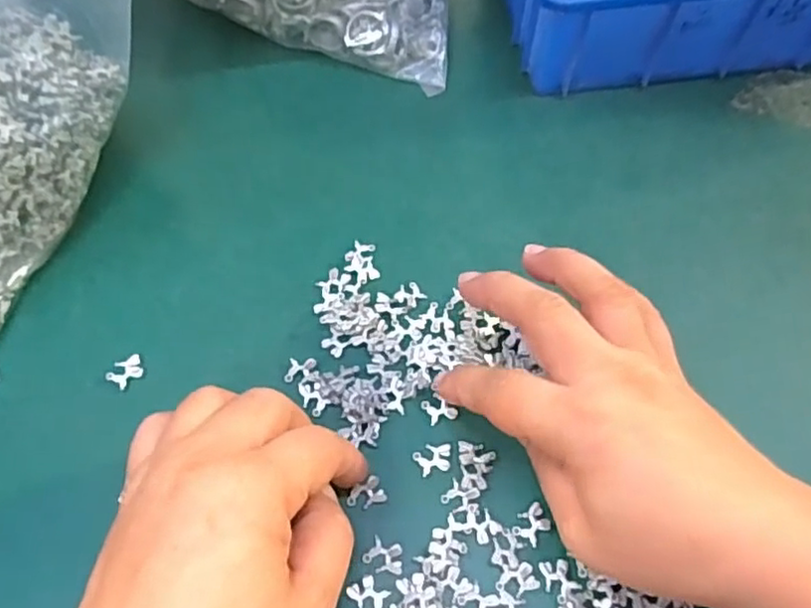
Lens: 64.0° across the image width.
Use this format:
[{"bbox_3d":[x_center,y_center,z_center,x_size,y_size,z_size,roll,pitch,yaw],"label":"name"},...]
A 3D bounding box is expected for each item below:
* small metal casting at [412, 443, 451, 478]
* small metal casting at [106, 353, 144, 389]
[{"bbox_3d":[0.012,0.065,0.274,0.016,0.004,0.012,-15,63,-8],"label":"small metal casting"},{"bbox_3d":[-0.126,0.030,0.294,0.012,0.004,0.016,35,67,17],"label":"small metal casting"}]

